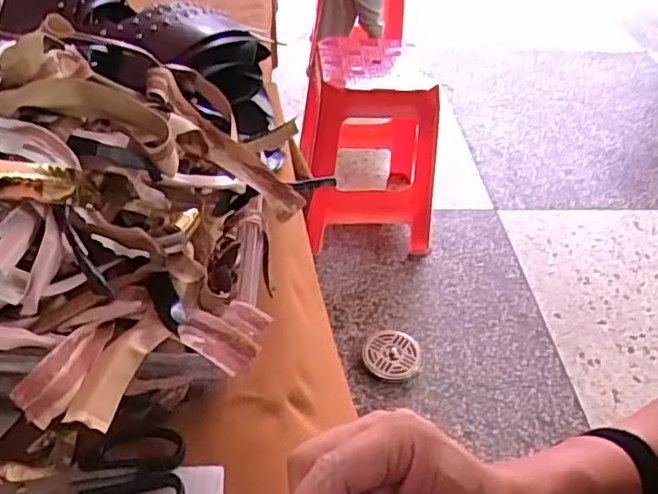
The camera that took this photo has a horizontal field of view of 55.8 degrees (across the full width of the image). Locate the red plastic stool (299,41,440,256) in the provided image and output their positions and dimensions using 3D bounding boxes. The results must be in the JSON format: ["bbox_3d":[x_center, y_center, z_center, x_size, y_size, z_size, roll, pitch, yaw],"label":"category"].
[{"bbox_3d":[0.103,-0.279,1.725,0.354,0.463,0.411,-3,43,-9],"label":"red plastic stool"}]

